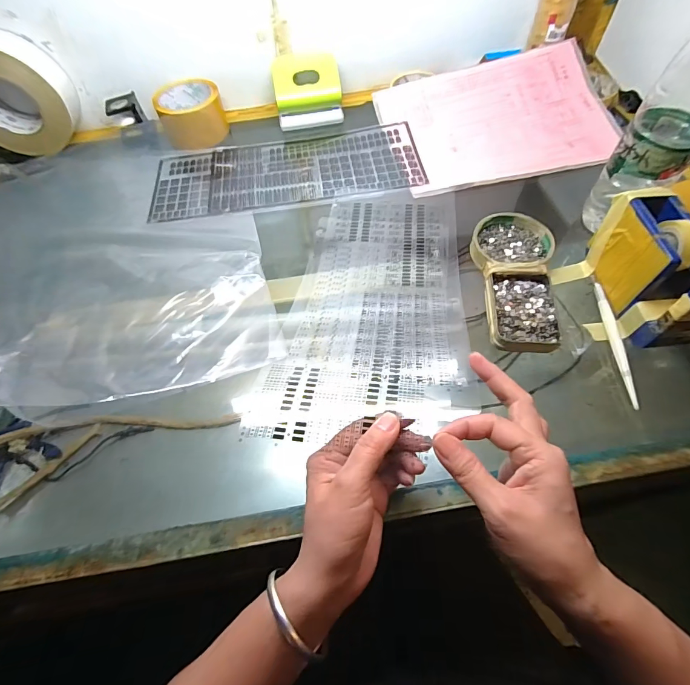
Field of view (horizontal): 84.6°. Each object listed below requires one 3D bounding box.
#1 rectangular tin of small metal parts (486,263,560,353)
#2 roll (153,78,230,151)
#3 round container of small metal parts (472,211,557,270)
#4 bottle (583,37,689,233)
[{"bbox_3d":[0.174,-0.034,0.373,0.064,0.016,0.093,4,59,7],"label":"rectangular tin of small metal parts"},{"bbox_3d":[-0.227,-0.338,0.561,0.090,0.054,0.093,-2,58,3],"label":"roll"},{"bbox_3d":[0.183,-0.108,0.417,0.081,0.018,0.079,-2,58,3],"label":"round container of small metal parts"},{"bbox_3d":[0.301,-0.199,0.349,0.065,0.221,0.072,35,67,22],"label":"bottle"}]

